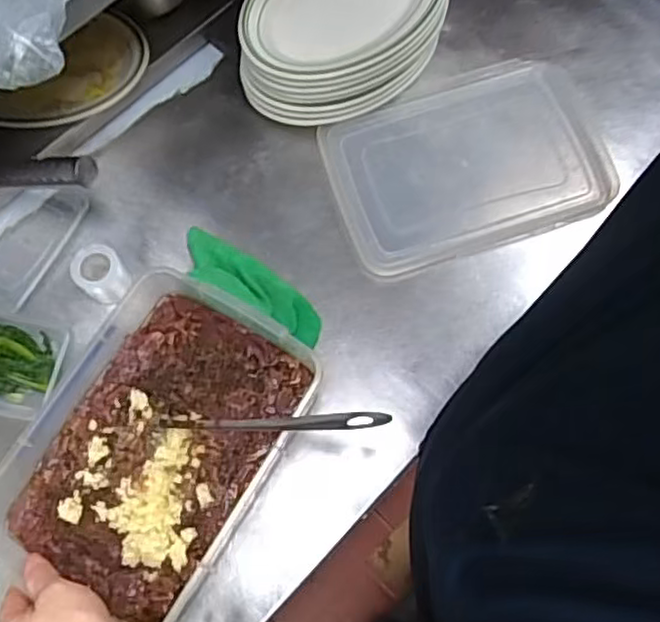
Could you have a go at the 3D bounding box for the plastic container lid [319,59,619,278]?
[{"bbox_3d":[0.160,-0.173,0.815,0.315,0.019,0.221,-19,71,-5],"label":"plastic container lid"}]

